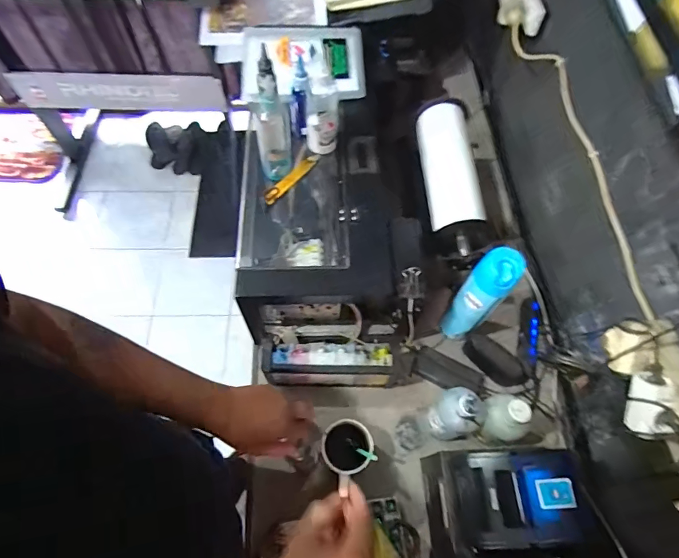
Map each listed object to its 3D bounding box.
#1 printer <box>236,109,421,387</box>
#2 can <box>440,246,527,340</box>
[{"bbox_3d":[-0.024,-0.065,0.814,0.320,0.231,0.482,0,64,-2],"label":"printer"},{"bbox_3d":[0.236,0.042,0.756,0.061,0.287,0.059,1,64,-2],"label":"can"}]

